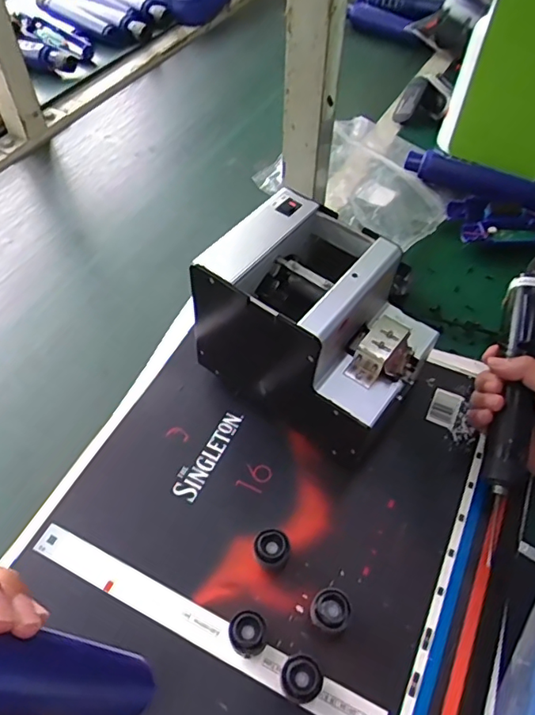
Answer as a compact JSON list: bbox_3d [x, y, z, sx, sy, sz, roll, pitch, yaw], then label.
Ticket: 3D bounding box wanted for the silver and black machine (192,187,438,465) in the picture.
[{"bbox_3d":[0.047,-0.025,0.481,0.175,0.159,0.125,32,58,21],"label":"silver and black machine"}]

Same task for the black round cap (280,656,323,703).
[{"bbox_3d":[0.023,0.226,0.374,0.028,0.027,0.026,0,52,-1],"label":"black round cap"}]

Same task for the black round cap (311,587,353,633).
[{"bbox_3d":[0.049,0.192,0.404,0.029,0.022,0.033,26,56,18],"label":"black round cap"}]

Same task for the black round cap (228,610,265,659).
[{"bbox_3d":[-0.015,0.204,0.393,0.026,0.023,0.028,0,52,-1],"label":"black round cap"}]

